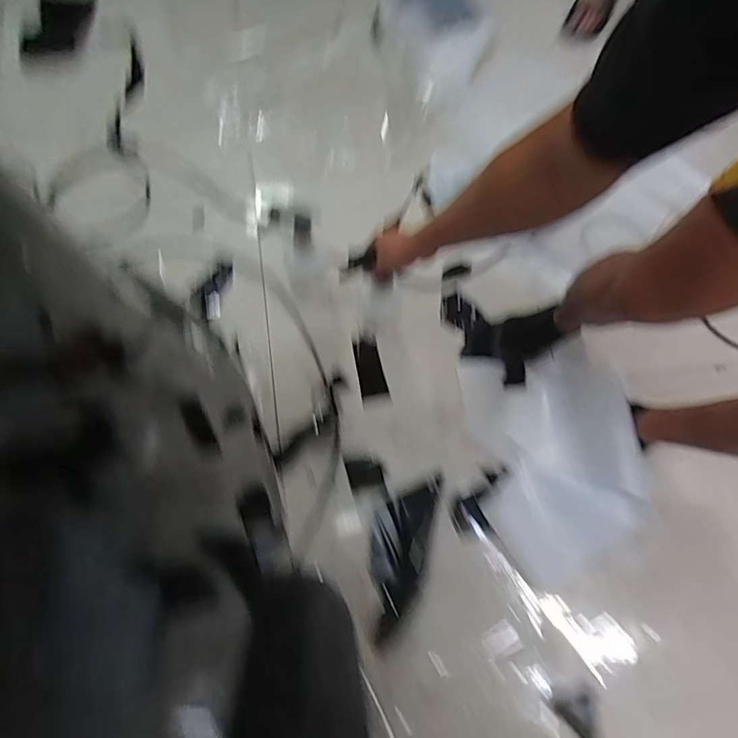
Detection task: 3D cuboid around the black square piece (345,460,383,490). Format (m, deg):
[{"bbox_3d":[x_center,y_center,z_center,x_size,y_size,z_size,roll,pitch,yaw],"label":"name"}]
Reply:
[{"bbox_3d":[-0.010,0.205,0.917,0.066,0.011,0.054,-12,71,-3],"label":"black square piece"}]

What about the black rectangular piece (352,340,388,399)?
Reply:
[{"bbox_3d":[0.000,-0.002,0.965,0.054,0.016,0.118,-14,71,-4],"label":"black rectangular piece"}]

